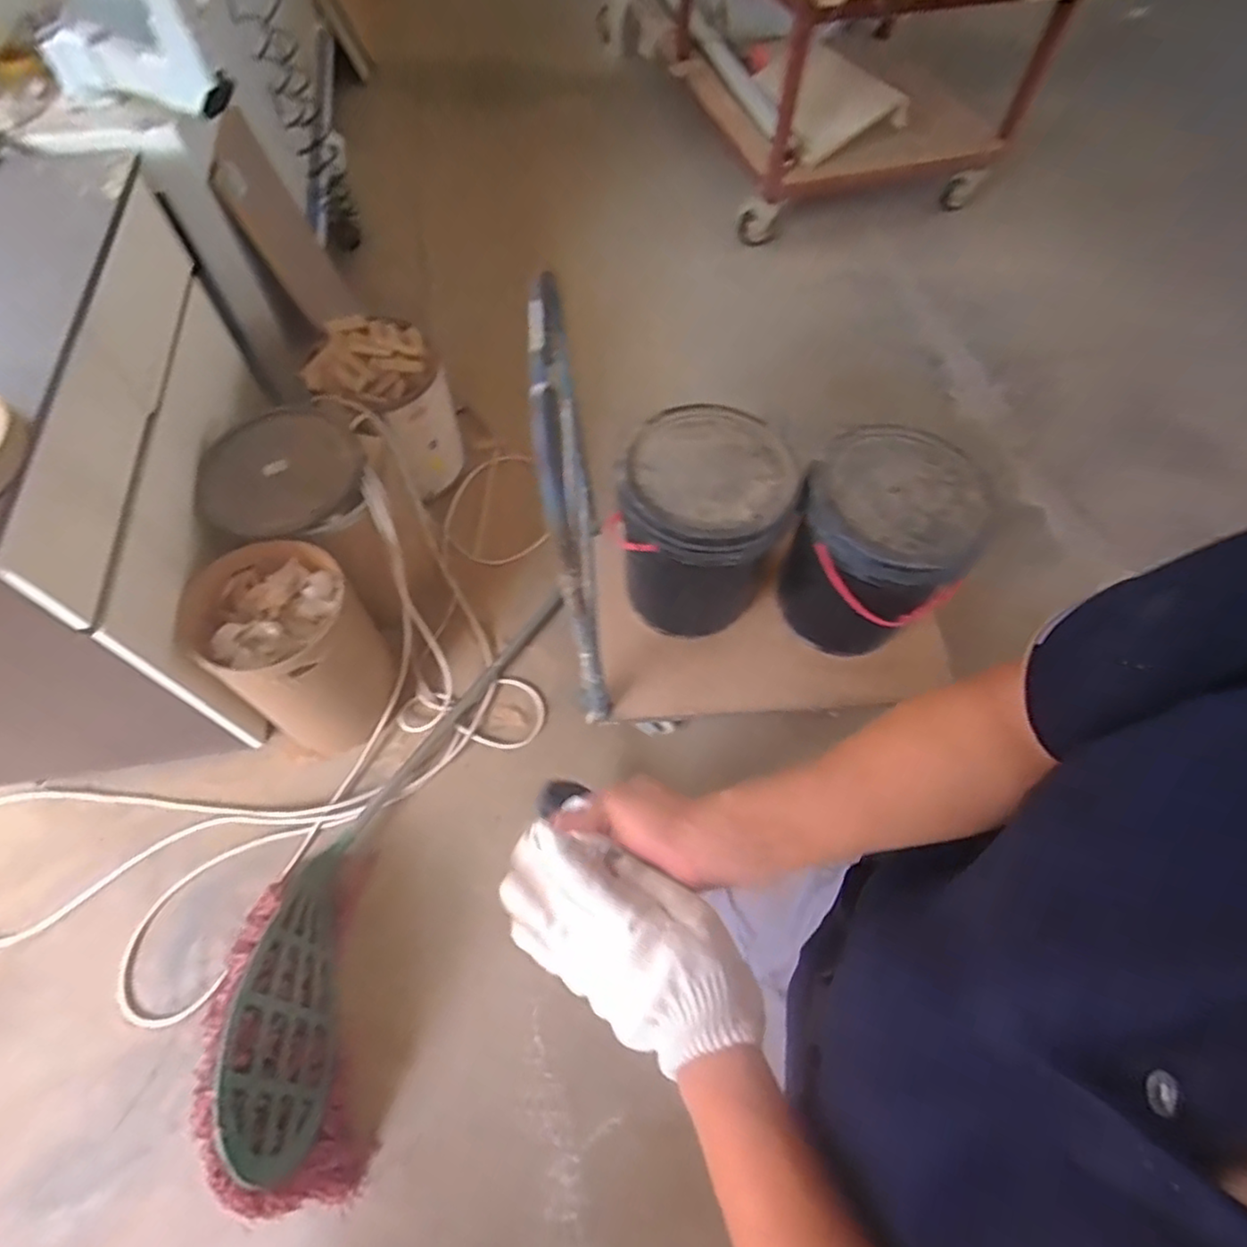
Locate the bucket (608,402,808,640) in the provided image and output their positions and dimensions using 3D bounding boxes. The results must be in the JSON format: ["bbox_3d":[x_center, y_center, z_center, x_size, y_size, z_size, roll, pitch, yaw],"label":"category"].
[{"bbox_3d":[0.143,-0.178,1.296,0.294,0.377,0.296,1,60,-1],"label":"bucket"}]

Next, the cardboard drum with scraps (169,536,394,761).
[{"bbox_3d":[-0.683,0.047,1.382,0.309,0.393,0.281,39,66,18],"label":"cardboard drum with scraps"}]

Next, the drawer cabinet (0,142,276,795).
[{"bbox_3d":[-1.113,-0.257,1.260,0.592,0.790,0.898,-6,61,-5],"label":"drawer cabinet"}]

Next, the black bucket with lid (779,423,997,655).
[{"bbox_3d":[0.481,-0.142,1.293,0.296,0.370,0.304,1,60,-1],"label":"black bucket with lid"}]

